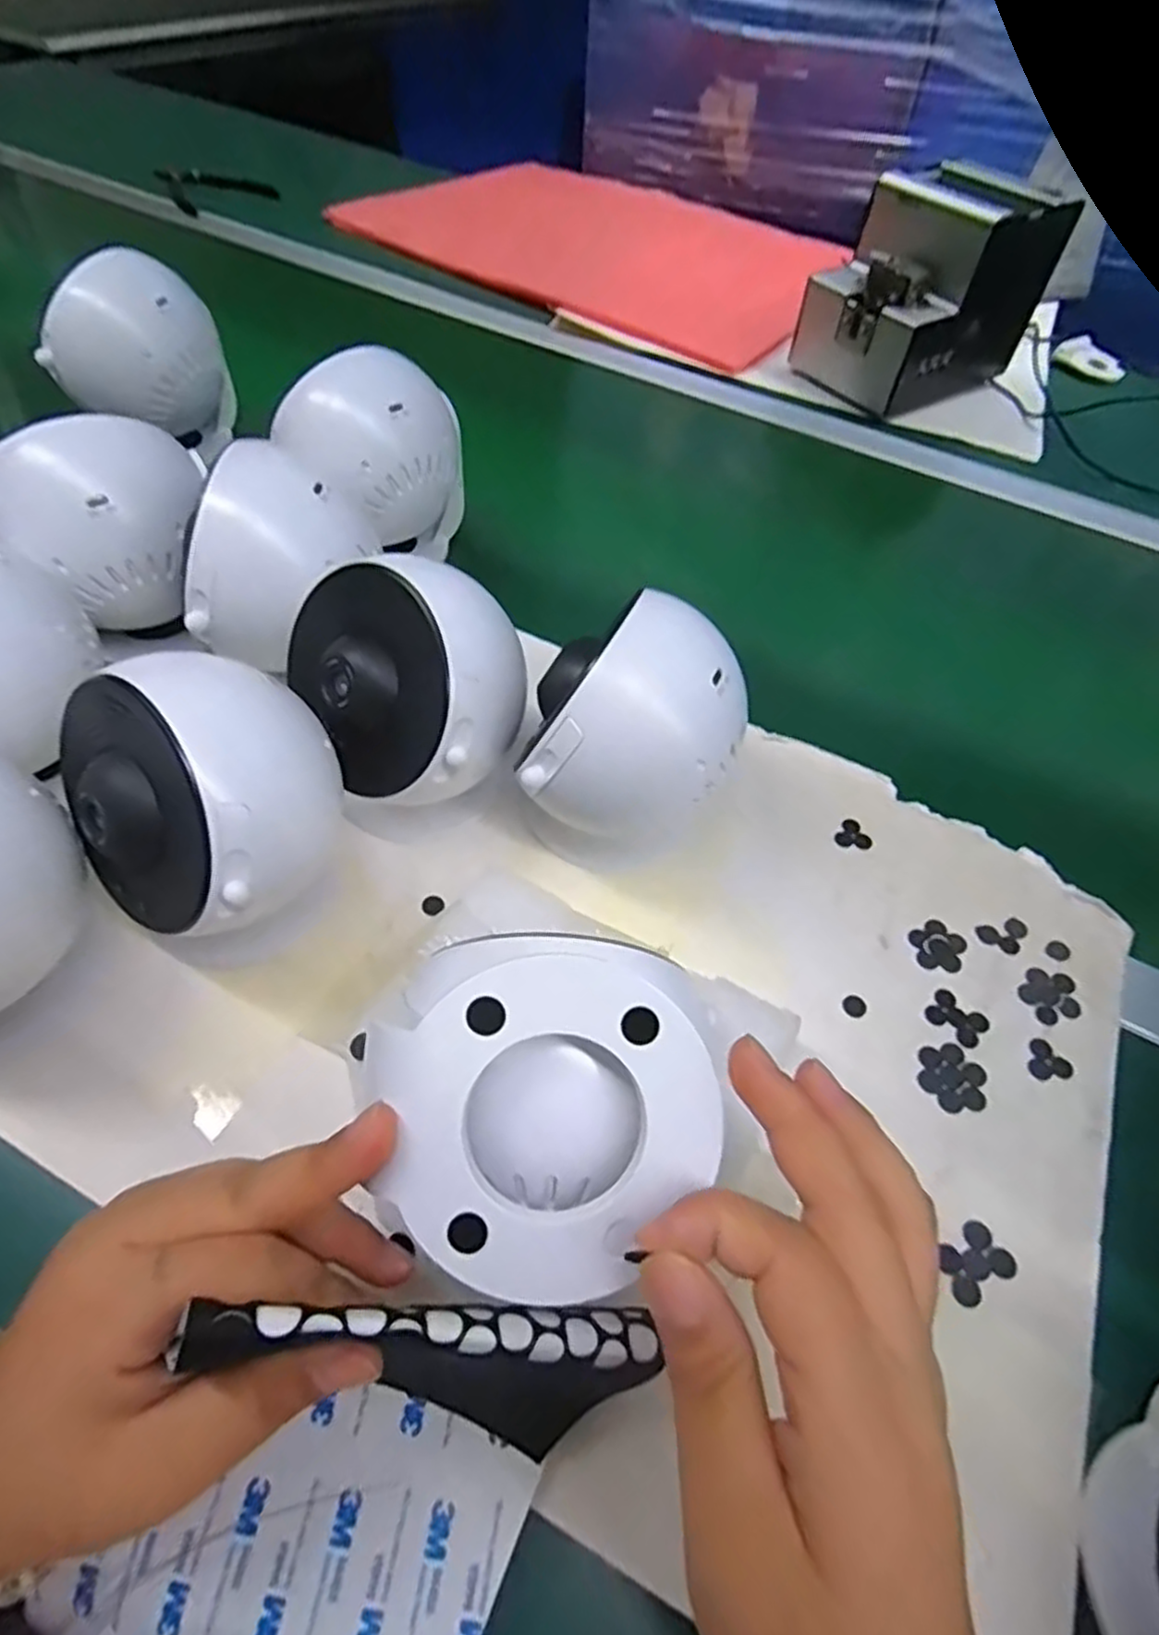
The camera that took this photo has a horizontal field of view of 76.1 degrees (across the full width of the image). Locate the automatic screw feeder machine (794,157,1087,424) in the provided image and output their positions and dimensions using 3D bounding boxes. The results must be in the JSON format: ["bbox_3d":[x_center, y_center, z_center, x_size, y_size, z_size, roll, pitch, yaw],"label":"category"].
[{"bbox_3d":[0.319,-0.477,0.679,0.187,0.146,0.123,-26,61,-22],"label":"automatic screw feeder machine"}]

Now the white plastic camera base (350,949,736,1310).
[{"bbox_3d":[-0.011,0.081,0.212,0.090,0.049,0.091,0,87,-4],"label":"white plastic camera base"}]

